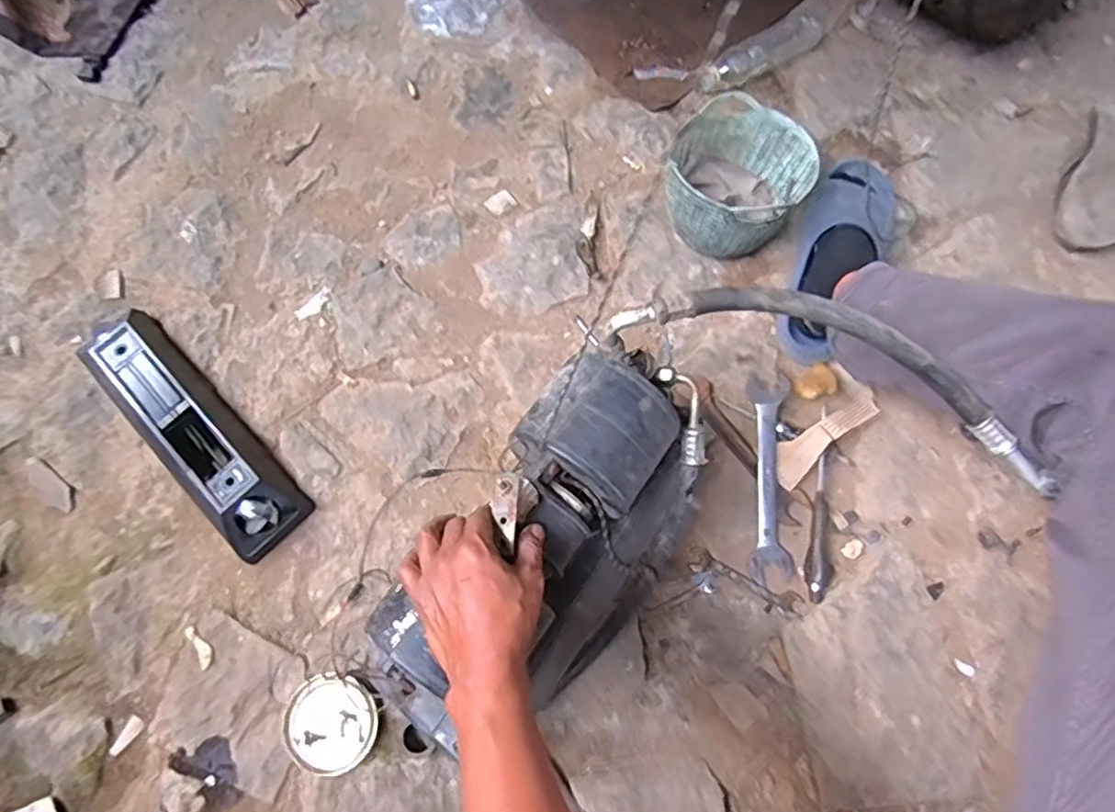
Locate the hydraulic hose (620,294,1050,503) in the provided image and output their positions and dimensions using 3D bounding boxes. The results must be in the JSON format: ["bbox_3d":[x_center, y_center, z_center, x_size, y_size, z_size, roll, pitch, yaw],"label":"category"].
[{"bbox_3d":[0.258,-0.037,0.623,0.425,0.064,0.086,22,74,9],"label":"hydraulic hose"}]

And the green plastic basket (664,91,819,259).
[{"bbox_3d":[0.238,-0.303,0.928,0.179,0.132,0.172,-1,72,2],"label":"green plastic basket"}]

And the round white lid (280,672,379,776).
[{"bbox_3d":[-0.262,0.363,0.774,0.105,0.027,0.102,-1,72,2],"label":"round white lid"}]

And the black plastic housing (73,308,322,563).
[{"bbox_3d":[-0.473,0.028,0.869,0.106,0.066,0.380,-42,75,-11],"label":"black plastic housing"}]

